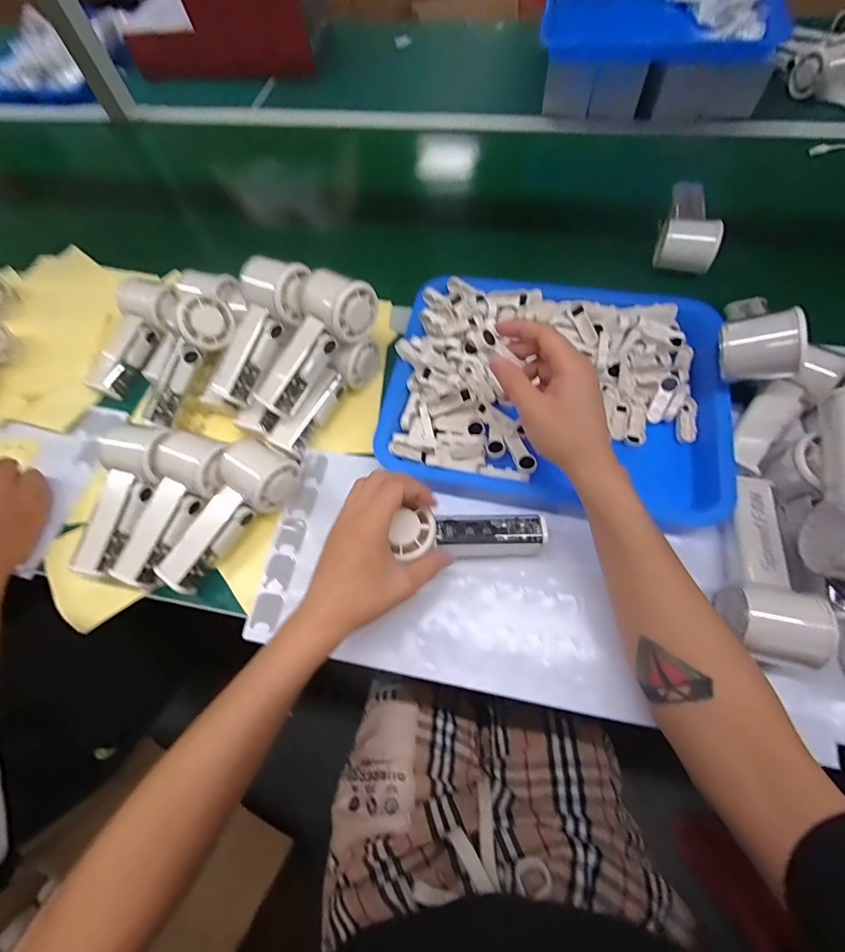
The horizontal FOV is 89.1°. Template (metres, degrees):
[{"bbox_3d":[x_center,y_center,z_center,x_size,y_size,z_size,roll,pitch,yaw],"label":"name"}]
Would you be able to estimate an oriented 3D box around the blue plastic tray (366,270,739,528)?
[{"bbox_3d":[0.133,-0.094,0.446,0.323,0.045,0.261,6,64,8],"label":"blue plastic tray"}]

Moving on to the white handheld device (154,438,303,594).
[{"bbox_3d":[-0.187,0.034,0.405,0.066,0.048,0.153,30,69,18],"label":"white handheld device"}]

